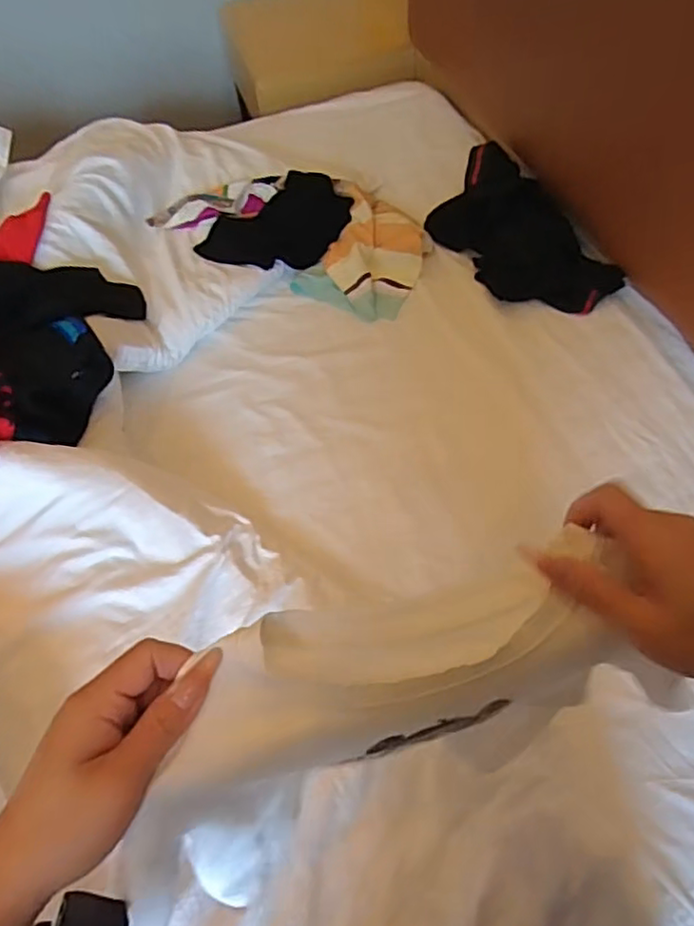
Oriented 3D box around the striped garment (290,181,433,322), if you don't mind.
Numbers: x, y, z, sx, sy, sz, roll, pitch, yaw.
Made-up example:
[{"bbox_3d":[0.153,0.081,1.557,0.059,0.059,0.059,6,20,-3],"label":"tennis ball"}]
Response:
[{"bbox_3d":[0.037,-0.414,1.207,0.230,0.044,0.282,20,61,17],"label":"striped garment"}]

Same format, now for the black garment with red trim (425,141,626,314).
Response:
[{"bbox_3d":[0.307,-0.444,1.164,0.219,0.062,0.444,-22,56,-9],"label":"black garment with red trim"}]

